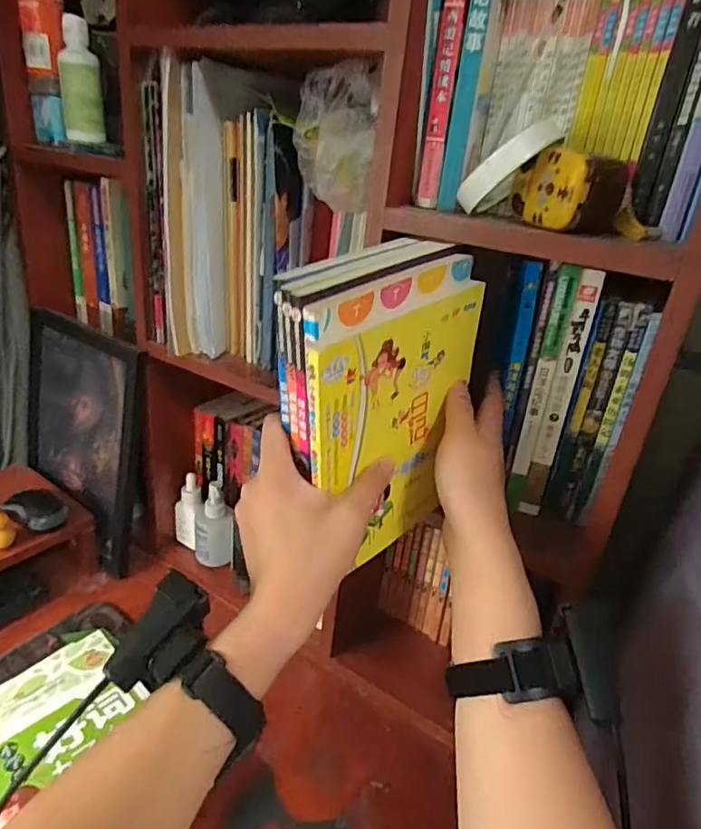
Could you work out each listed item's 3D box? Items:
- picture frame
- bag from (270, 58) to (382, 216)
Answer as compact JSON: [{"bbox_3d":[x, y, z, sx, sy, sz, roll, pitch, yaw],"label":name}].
[{"bbox_3d":[-0.377,0.030,0.771,0.239,0.310,0.023,18,15,29],"label":"picture frame"},{"bbox_3d":[-0.022,-0.241,0.483,0.084,0.109,0.079,7,25,-1],"label":"bag"}]

